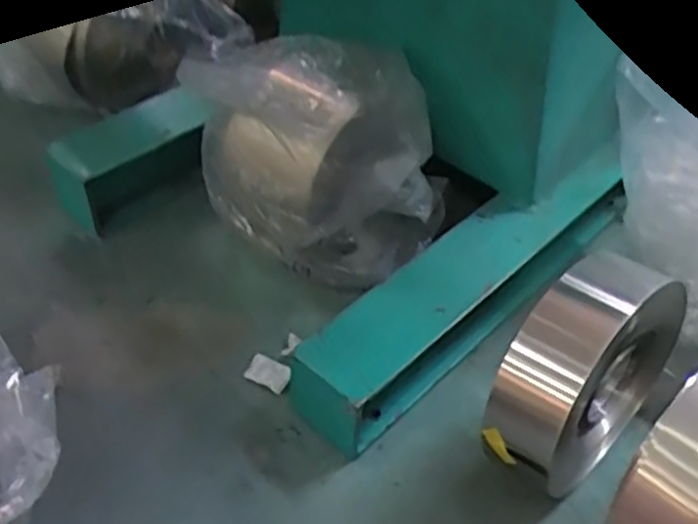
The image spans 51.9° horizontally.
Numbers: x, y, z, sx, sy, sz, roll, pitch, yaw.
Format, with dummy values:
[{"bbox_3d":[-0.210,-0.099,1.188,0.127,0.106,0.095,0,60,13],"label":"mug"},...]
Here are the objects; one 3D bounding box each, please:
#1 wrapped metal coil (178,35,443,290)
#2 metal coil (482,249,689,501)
[{"bbox_3d":[-0.047,-0.140,0.937,0.320,0.235,0.194,28,50,22],"label":"wrapped metal coil"},{"bbox_3d":[0.236,0.122,0.738,0.119,0.239,0.246,36,53,28],"label":"metal coil"}]

